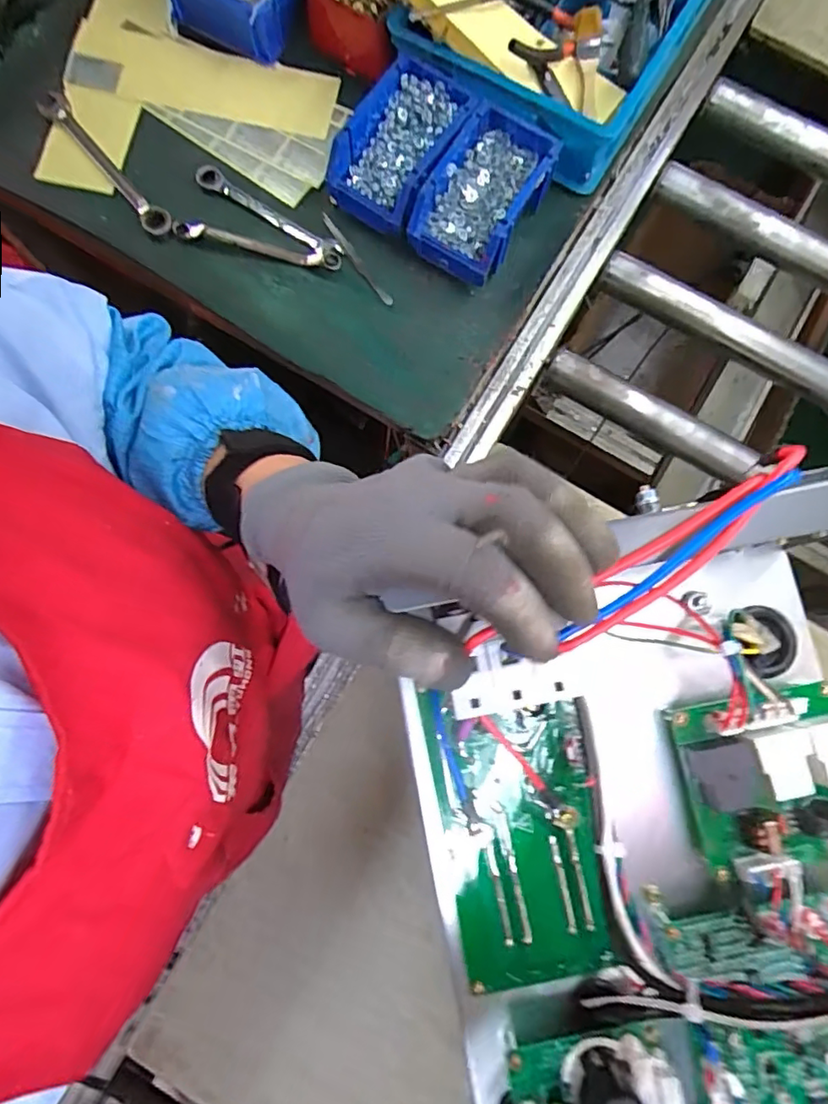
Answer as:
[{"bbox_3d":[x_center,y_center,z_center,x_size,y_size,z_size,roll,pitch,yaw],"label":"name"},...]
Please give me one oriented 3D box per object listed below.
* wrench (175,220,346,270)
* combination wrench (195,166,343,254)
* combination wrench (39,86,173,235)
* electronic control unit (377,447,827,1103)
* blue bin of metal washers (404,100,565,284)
[{"bbox_3d":[-0.174,-0.344,0.648,0.188,0.022,0.022,10,79,0],"label":"wrench"},{"bbox_3d":[-0.164,-0.385,0.656,0.190,0.016,0.023,30,80,4],"label":"combination wrench"},{"bbox_3d":[-0.353,-0.443,0.657,0.031,0.013,0.233,-41,83,-8],"label":"combination wrench"},{"bbox_3d":[0.131,0.147,0.265,0.232,0.146,0.323,-11,80,-3],"label":"electronic control unit"},{"bbox_3d":[0.073,-0.381,0.625,0.106,0.061,0.154,29,80,4],"label":"blue bin of metal washers"}]

